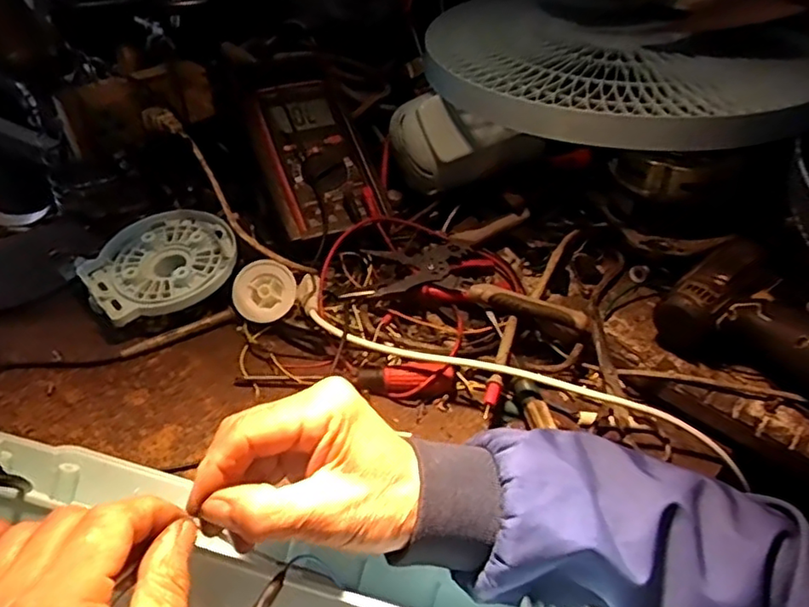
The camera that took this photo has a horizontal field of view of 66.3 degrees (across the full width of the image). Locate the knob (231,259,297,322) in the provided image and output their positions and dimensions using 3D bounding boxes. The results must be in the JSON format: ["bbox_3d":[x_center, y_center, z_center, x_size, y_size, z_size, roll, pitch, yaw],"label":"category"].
[{"bbox_3d":[-0.121,-0.011,0.534,0.053,0.007,0.051,1,79,-7],"label":"knob"}]

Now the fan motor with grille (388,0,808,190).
[{"bbox_3d":[0.211,-0.220,0.646,0.387,0.160,0.331,20,41,16],"label":"fan motor with grille"}]

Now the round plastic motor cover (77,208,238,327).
[{"bbox_3d":[-0.211,-0.039,0.538,0.121,0.012,0.115,-34,55,-23],"label":"round plastic motor cover"}]

